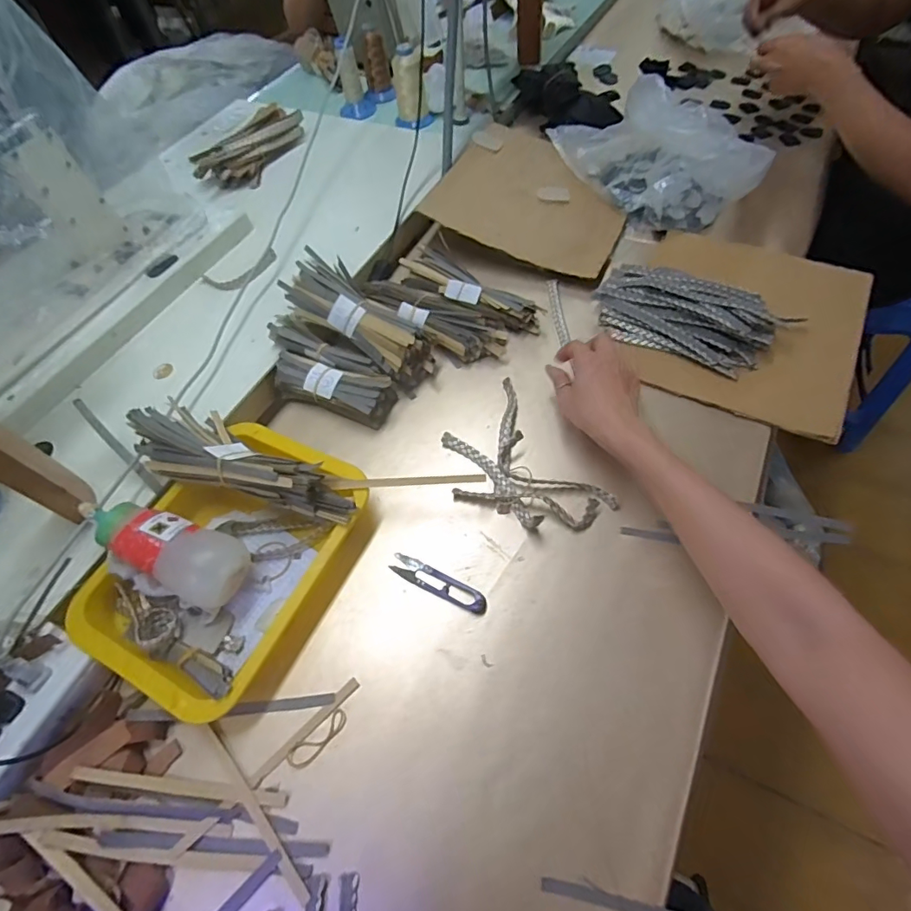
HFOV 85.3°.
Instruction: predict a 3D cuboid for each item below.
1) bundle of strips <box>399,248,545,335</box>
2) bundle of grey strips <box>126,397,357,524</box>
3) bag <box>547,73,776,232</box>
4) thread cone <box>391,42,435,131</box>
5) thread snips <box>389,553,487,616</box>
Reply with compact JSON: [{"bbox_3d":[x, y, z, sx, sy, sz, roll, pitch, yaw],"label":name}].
[{"bbox_3d":[0.008,-0.225,0.655,0.226,0.030,0.066,37,68,24],"label":"bundle of strips"},{"bbox_3d":[-0.213,0.011,0.485,0.232,0.045,0.073,22,62,17],"label":"bundle of grey strips"},{"bbox_3d":[0.281,-0.462,0.717,0.166,0.127,0.281,-26,60,-11],"label":"bag"},{"bbox_3d":[-0.073,-0.635,0.850,0.063,0.110,0.066,0,58,5],"label":"thread cone"},{"bbox_3d":[-0.016,0.122,0.474,0.101,0.005,0.021,23,63,18],"label":"thread snips"}]

